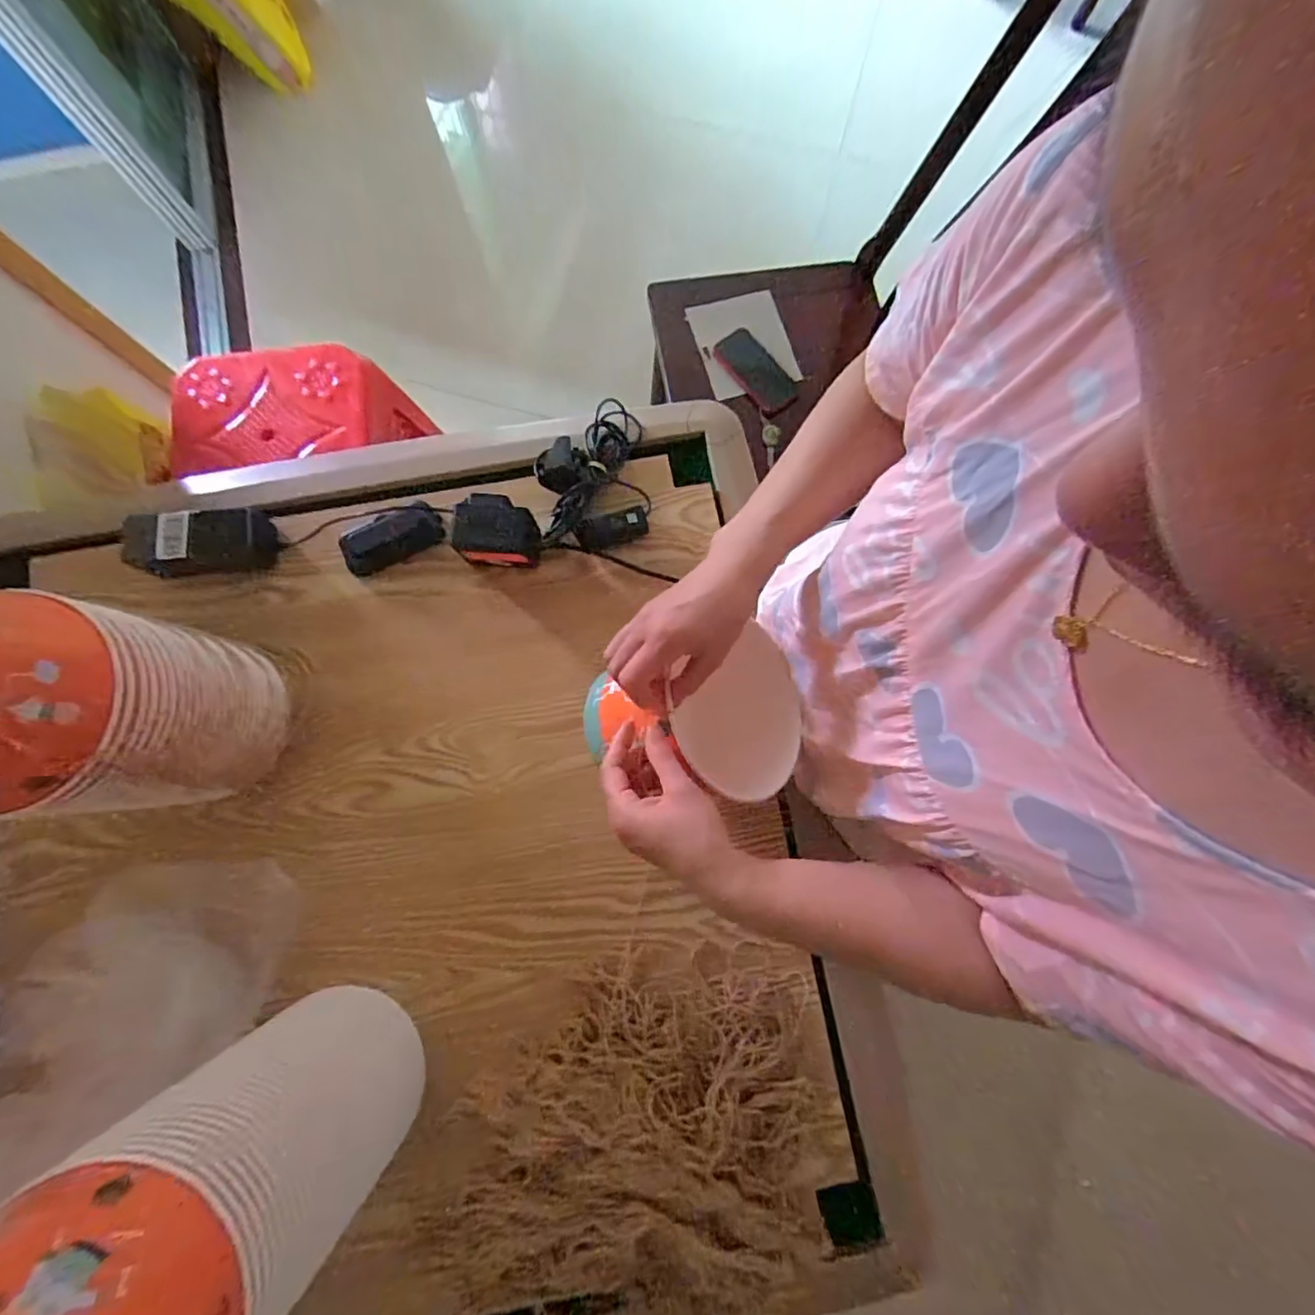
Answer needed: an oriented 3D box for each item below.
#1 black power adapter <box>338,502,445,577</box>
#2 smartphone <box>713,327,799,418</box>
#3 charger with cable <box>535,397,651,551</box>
[{"bbox_3d":[-0.290,-0.129,0.647,0.110,0.024,0.051,-23,81,-5],"label":"black power adapter"},{"bbox_3d":[0.177,-0.511,1.065,0.083,0.018,0.166,-37,82,-7],"label":"smartphone"},{"bbox_3d":[-0.072,-0.206,0.651,0.112,0.047,0.177,-6,80,-2],"label":"charger with cable"}]

